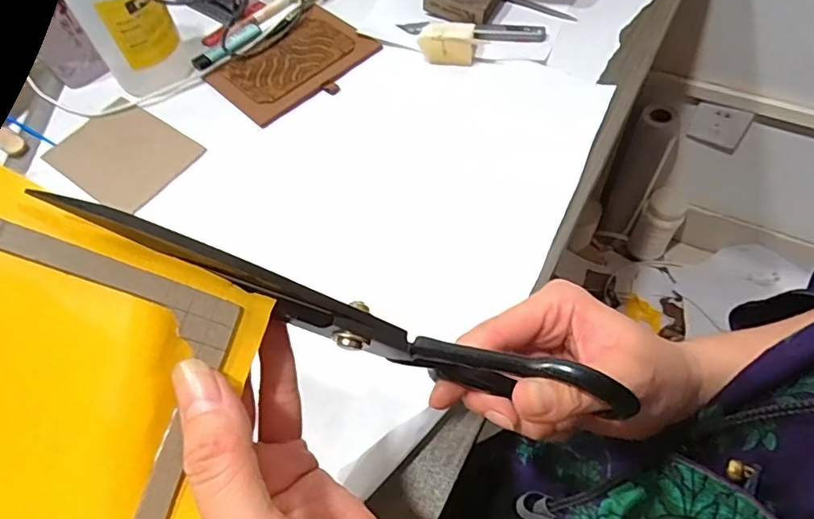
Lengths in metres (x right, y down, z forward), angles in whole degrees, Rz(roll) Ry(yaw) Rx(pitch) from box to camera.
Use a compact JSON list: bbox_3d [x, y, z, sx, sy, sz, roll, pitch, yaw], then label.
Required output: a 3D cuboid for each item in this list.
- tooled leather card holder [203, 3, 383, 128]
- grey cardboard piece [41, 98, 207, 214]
[{"bbox_3d":[-0.114,-0.203,0.561,0.154,0.009,0.115,-41,62,-19],"label":"tooled leather card holder"},{"bbox_3d":[-0.271,-0.103,0.515,0.138,0.006,0.095,31,65,23],"label":"grey cardboard piece"}]

